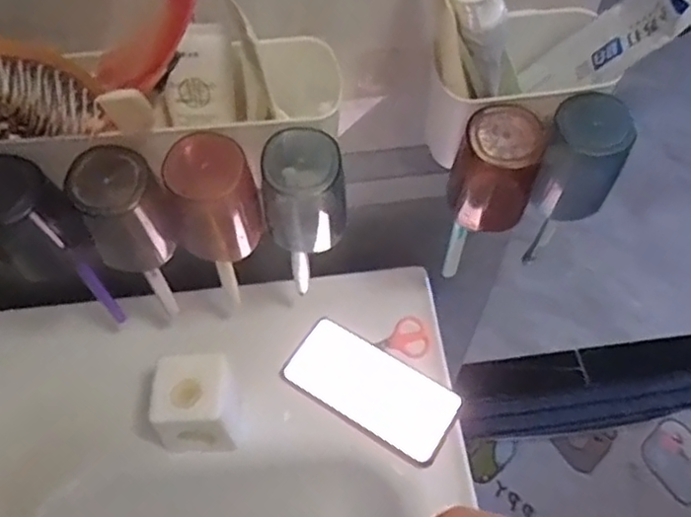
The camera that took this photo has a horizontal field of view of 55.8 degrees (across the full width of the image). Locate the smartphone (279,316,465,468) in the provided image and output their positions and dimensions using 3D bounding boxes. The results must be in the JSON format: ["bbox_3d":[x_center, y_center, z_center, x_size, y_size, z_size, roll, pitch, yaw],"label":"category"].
[{"bbox_3d":[0.026,0.123,0.620,0.161,0.010,0.081,30,62,17],"label":"smartphone"}]

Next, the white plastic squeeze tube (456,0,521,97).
[{"bbox_3d":[0.090,-0.144,0.420,0.025,0.085,0.026,21,57,42],"label":"white plastic squeeze tube"}]

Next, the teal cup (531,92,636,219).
[{"bbox_3d":[0.171,-0.068,0.480,0.055,0.096,0.050,30,63,18],"label":"teal cup"}]

